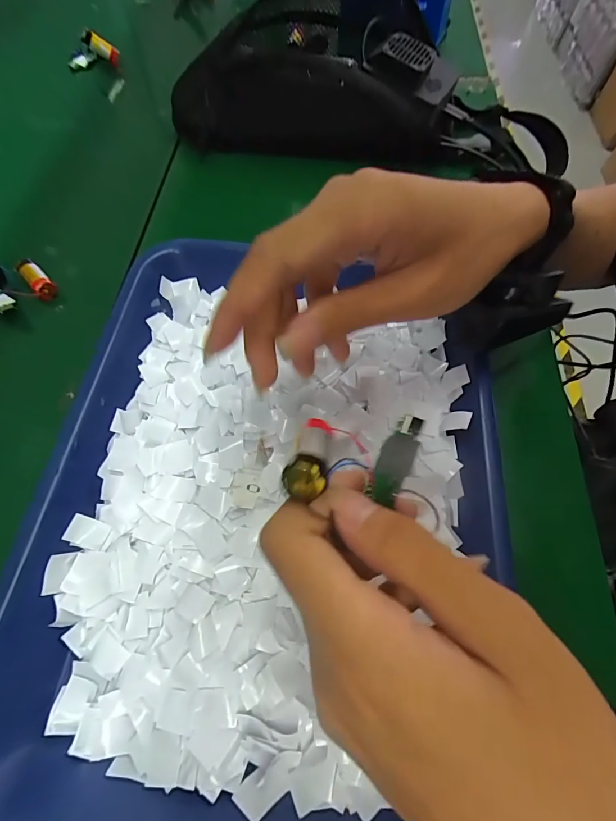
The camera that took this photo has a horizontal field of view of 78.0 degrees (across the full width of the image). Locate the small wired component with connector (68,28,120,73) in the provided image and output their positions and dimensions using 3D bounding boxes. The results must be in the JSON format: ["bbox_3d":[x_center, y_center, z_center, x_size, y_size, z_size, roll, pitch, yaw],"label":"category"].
[{"bbox_3d":[-0.256,-0.421,0.448,0.068,0.036,0.024,4,62,23],"label":"small wired component with connector"}]

